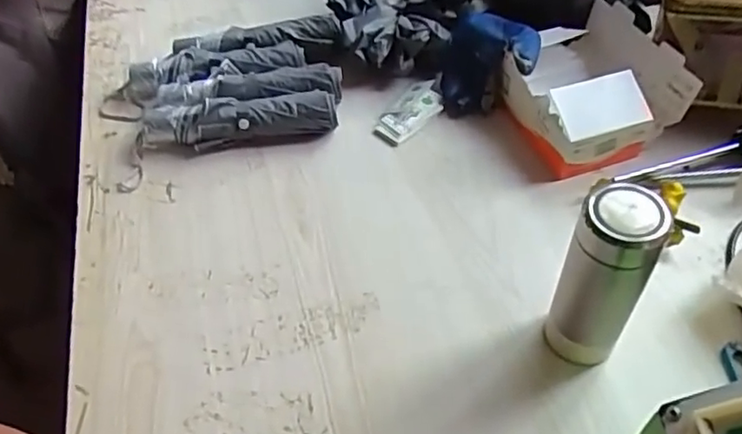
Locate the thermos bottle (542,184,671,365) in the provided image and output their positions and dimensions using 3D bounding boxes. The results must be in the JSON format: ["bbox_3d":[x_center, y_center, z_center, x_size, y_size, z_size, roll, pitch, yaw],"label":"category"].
[{"bbox_3d":[0.191,0.056,0.510,0.059,0.187,0.058,23,55,22],"label":"thermos bottle"}]

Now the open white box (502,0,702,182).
[{"bbox_3d":[0.256,-0.159,0.742,0.168,0.087,0.196,-18,51,-10],"label":"open white box"}]

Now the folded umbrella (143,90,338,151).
[{"bbox_3d":[-0.167,-0.117,0.785,0.244,0.060,0.064,0,50,5],"label":"folded umbrella"}]

